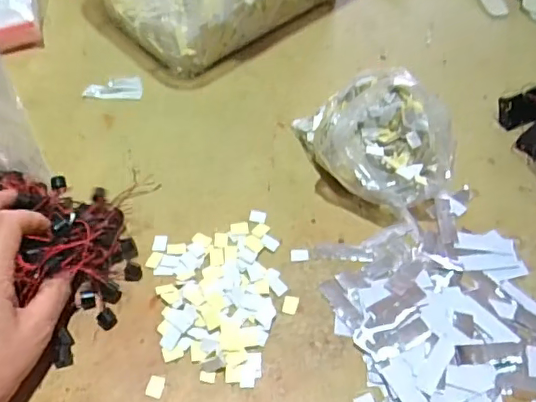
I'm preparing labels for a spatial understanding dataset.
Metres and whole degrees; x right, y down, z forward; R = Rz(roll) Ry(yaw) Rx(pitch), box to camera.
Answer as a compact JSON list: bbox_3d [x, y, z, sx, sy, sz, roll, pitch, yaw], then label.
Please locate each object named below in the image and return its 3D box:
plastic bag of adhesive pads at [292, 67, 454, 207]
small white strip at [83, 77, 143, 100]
[{"bbox_3d":[0.095,-0.048,0.471,0.103,0.075,0.110,-9,54,-9],"label":"plastic bag of adhesive pads"},{"bbox_3d":[-0.151,-0.111,0.552,0.054,0.010,0.026,-3,53,-6],"label":"small white strip"}]

